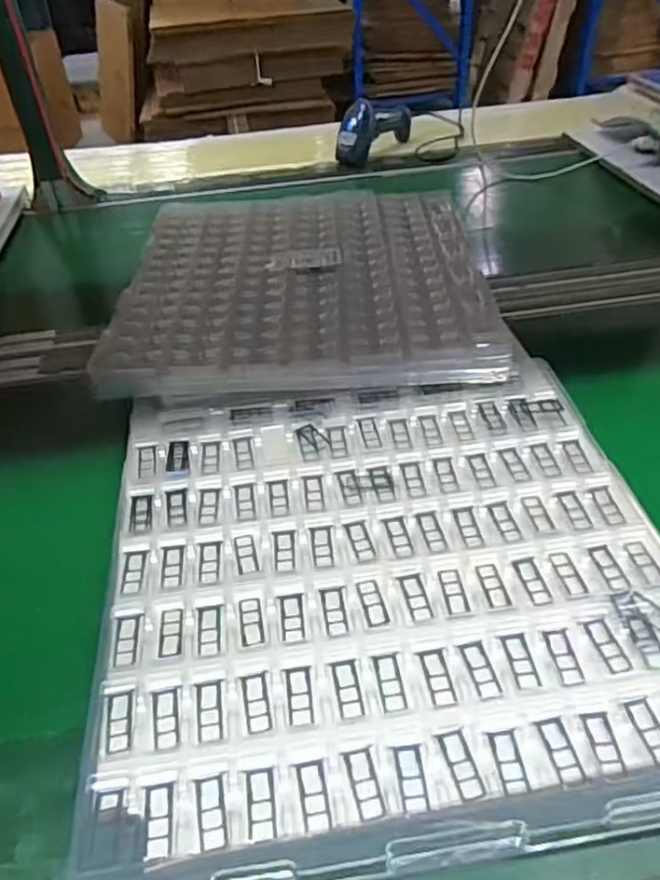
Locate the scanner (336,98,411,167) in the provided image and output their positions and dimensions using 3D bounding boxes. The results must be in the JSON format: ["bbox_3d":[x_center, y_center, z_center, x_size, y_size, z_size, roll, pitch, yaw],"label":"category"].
[{"bbox_3d":[0.074,-0.569,1.172,0.060,0.085,0.170,23,48,27],"label":"scanner"}]

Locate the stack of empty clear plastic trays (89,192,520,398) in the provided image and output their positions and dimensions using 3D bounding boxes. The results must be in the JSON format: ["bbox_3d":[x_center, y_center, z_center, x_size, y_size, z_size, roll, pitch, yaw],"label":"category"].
[{"bbox_3d":[-0.030,-0.192,0.736,0.380,0.039,0.422,-5,41,2],"label":"stack of empty clear plastic trays"}]

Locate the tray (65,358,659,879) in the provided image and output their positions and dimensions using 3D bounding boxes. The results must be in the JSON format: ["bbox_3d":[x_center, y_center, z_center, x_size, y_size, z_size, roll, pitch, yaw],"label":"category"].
[{"bbox_3d":[0.042,0.087,0.466,0.393,0.026,0.379,-9,41,-3],"label":"tray"}]

